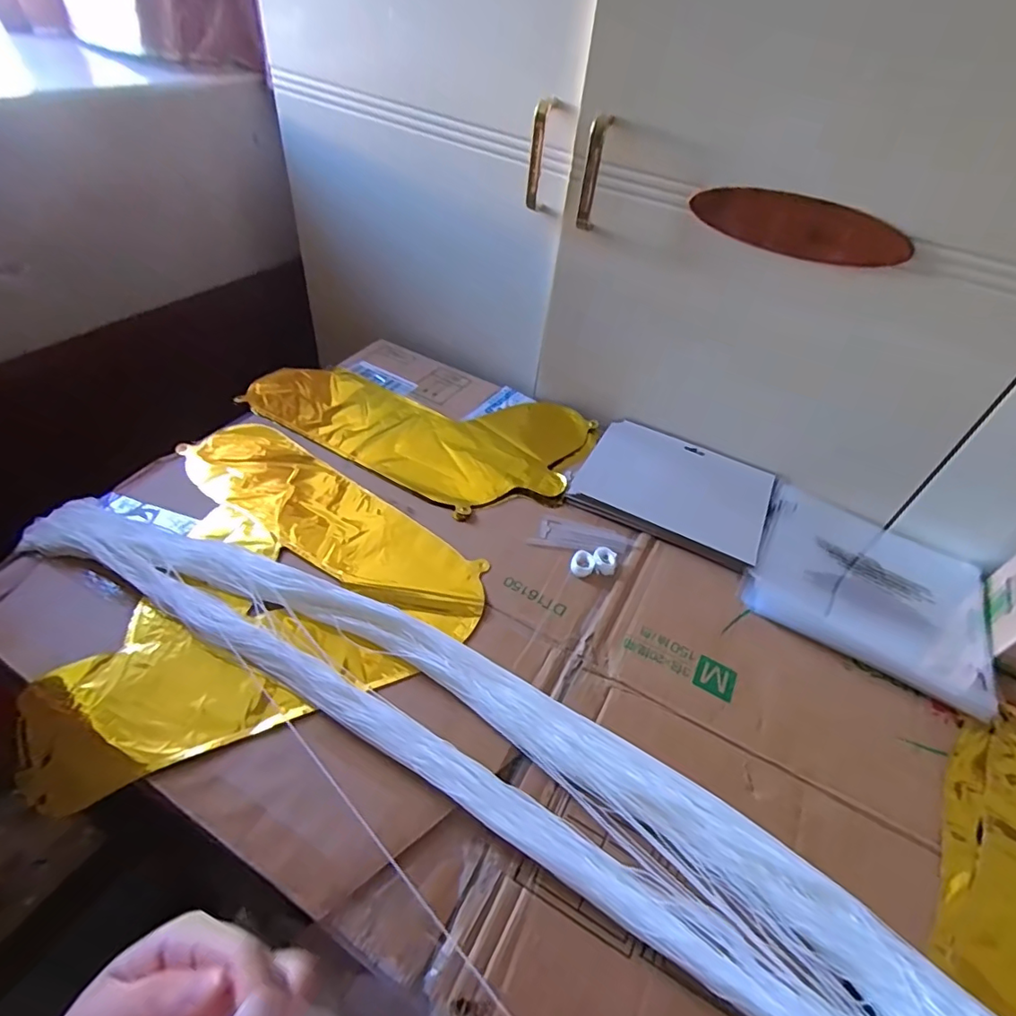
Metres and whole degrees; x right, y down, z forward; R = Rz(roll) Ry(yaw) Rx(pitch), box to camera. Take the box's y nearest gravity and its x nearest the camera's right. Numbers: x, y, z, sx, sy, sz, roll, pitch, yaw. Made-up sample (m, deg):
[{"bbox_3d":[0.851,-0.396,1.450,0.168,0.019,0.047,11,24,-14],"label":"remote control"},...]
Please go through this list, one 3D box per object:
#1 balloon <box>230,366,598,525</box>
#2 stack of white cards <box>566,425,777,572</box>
[{"bbox_3d":[-0.114,-0.112,0.677,0.410,0.019,0.226,22,49,13],"label":"balloon"},{"bbox_3d":[0.190,-0.024,0.616,0.203,0.012,0.164,23,49,14],"label":"stack of white cards"}]

